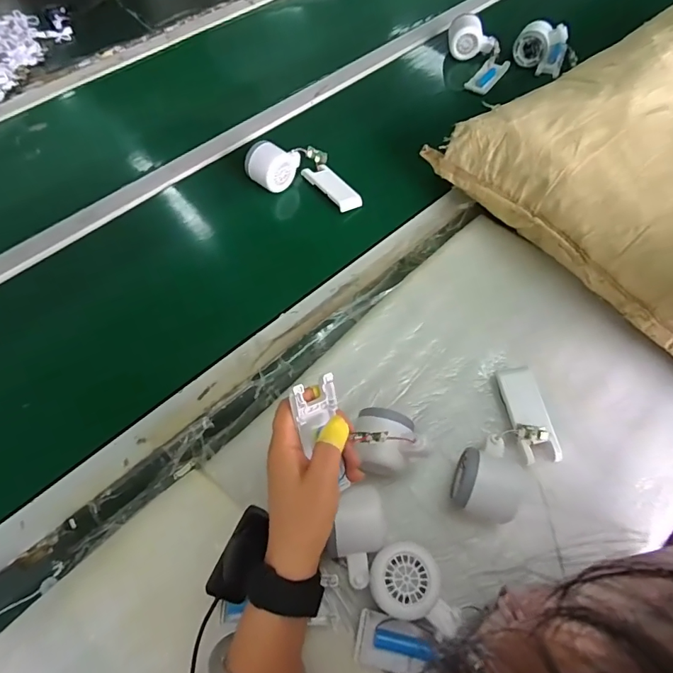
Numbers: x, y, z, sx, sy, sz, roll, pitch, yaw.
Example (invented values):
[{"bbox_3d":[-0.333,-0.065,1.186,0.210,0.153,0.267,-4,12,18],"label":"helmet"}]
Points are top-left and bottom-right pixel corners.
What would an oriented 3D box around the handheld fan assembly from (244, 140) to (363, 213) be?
[{"bbox_3d":[-0.044,-0.247,0.645,0.175,0.044,0.084,17,60,9],"label":"handheld fan assembly"}]

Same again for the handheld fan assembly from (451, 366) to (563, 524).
[{"bbox_3d":[0.181,0.110,0.449,0.080,0.045,0.171,28,62,15],"label":"handheld fan assembly"}]

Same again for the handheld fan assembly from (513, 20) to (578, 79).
[{"bbox_3d":[0.378,-0.517,0.783,0.113,0.061,0.048,27,62,15],"label":"handheld fan assembly"}]

